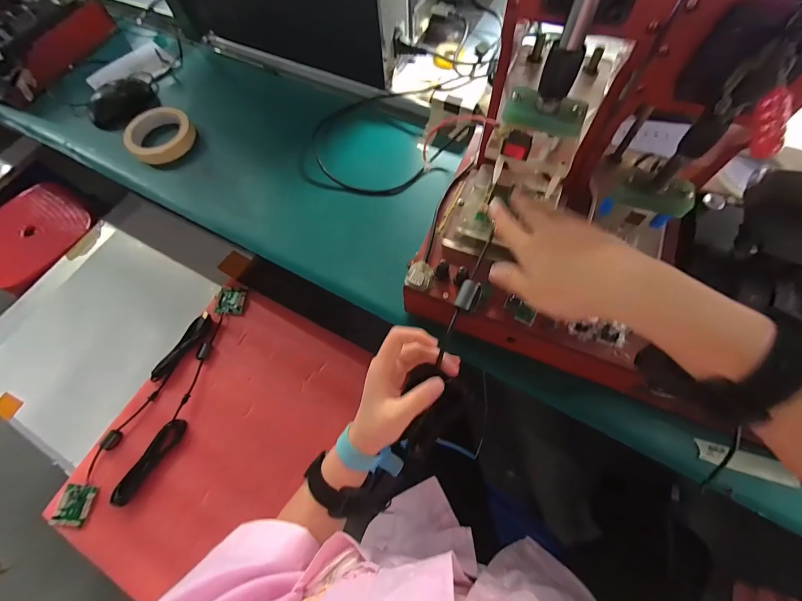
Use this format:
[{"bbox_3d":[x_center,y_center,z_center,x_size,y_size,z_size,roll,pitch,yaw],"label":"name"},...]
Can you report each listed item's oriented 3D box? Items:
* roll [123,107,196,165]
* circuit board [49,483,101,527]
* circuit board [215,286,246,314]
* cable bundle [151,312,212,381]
[{"bbox_3d":[-0.389,-0.267,0.563,0.100,0.024,0.100,-1,67,3],"label":"roll"},{"bbox_3d":[-0.534,0.336,0.574,0.053,0.012,0.058,5,67,5],"label":"circuit board"},{"bbox_3d":[-0.344,-0.001,0.709,0.051,0.010,0.057,2,67,4],"label":"circuit board"},{"bbox_3d":[-0.416,0.087,0.666,0.033,0.011,0.146,27,71,13],"label":"cable bundle"}]

